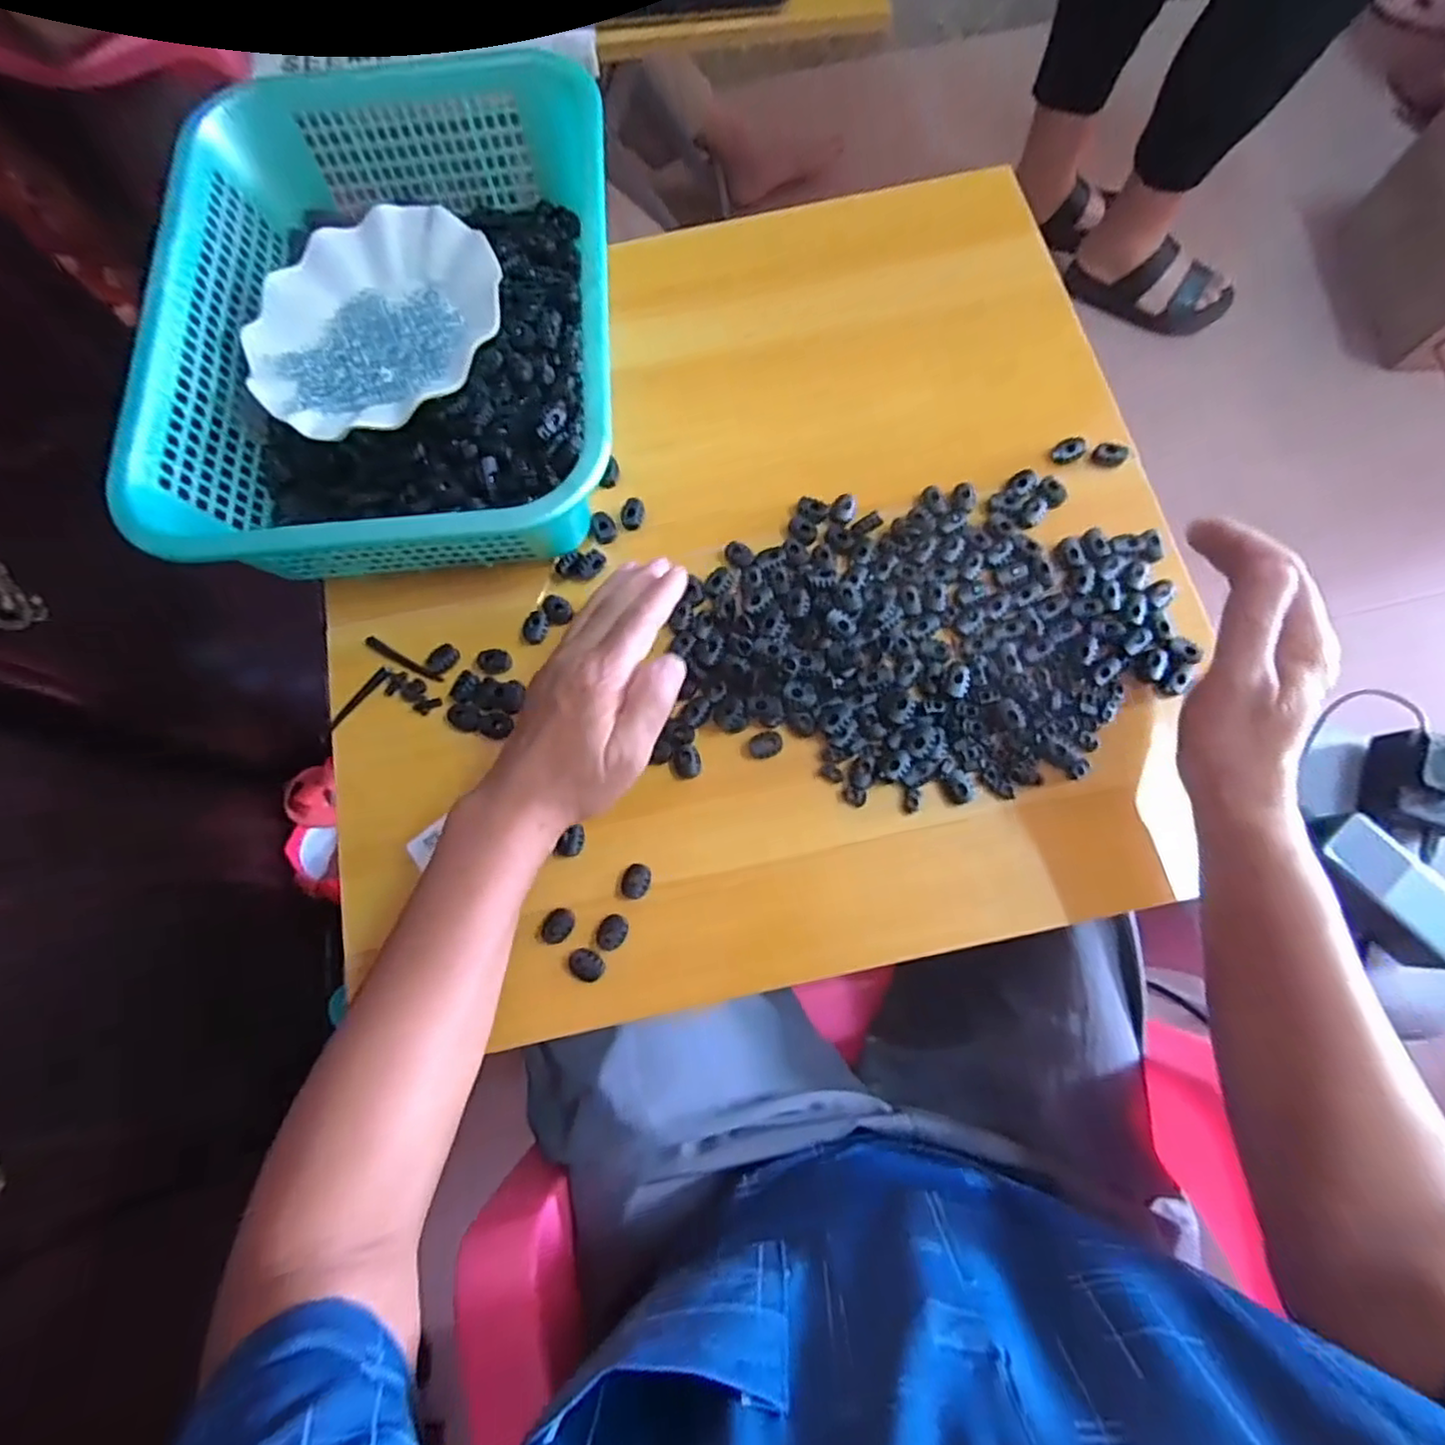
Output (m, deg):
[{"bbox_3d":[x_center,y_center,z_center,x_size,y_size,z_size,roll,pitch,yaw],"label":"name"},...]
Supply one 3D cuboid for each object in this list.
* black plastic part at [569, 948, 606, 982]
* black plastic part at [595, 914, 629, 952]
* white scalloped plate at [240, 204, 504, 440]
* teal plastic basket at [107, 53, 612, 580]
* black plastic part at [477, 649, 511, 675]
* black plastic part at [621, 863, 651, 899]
[{"bbox_3d":[-0.083,0.148,0.408,0.023,0.004,0.017,29,78,9],"label":"black plastic part"},{"bbox_3d":[-0.069,0.130,0.412,0.018,0.004,0.022,34,79,10],"label":"black plastic part"},{"bbox_3d":[-0.247,-0.281,0.469,0.179,0.033,0.178,0,75,2],"label":"white scalloped plate"},{"bbox_3d":[-0.226,-0.286,0.476,0.298,0.087,0.369,-4,75,1],"label":"teal plastic basket"},{"bbox_3d":[-0.158,-0.042,0.460,0.021,0.005,0.017,8,76,4],"label":"black plastic part"},{"bbox_3d":[-0.055,0.101,0.422,0.017,0.007,0.021,13,76,5],"label":"black plastic part"}]

